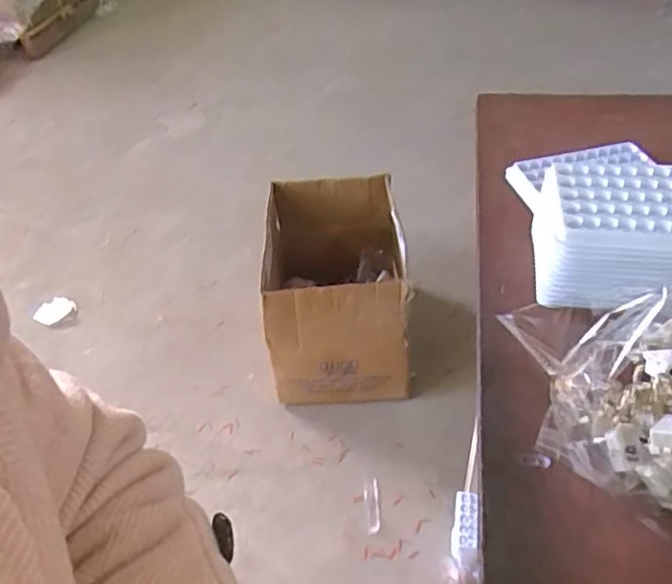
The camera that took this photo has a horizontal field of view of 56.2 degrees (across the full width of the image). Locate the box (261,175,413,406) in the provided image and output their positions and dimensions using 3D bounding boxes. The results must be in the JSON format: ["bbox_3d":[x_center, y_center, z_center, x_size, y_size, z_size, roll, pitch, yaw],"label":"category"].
[{"bbox_3d":[0.000,-0.007,1.341,0.278,0.314,0.409,-2,43,3],"label":"box"}]

